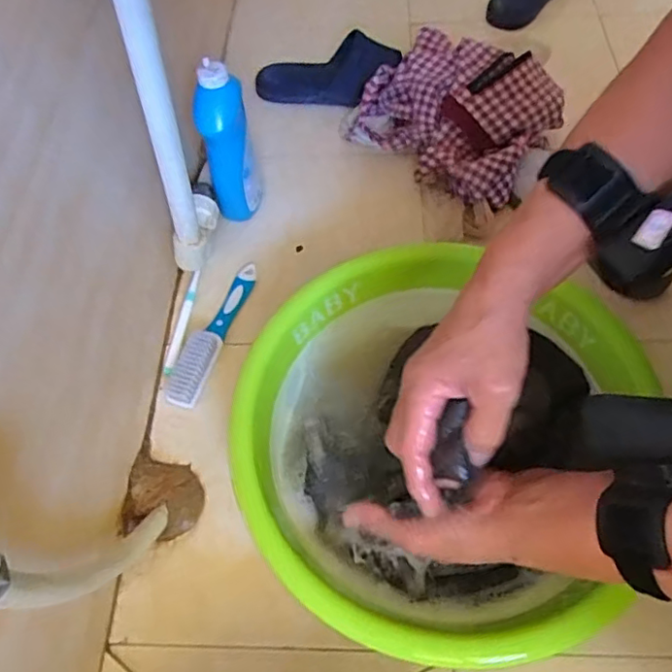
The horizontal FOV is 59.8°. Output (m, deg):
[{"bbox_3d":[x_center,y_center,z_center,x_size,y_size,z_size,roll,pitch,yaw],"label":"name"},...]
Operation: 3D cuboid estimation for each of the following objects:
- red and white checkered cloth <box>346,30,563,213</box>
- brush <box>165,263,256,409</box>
[{"bbox_3d":[0.149,-0.283,0.746,0.177,0.129,0.247,-40,65,-19],"label":"red and white checkered cloth"},{"bbox_3d":[-0.140,-0.010,0.656,0.045,0.029,0.189,12,61,10],"label":"brush"}]

